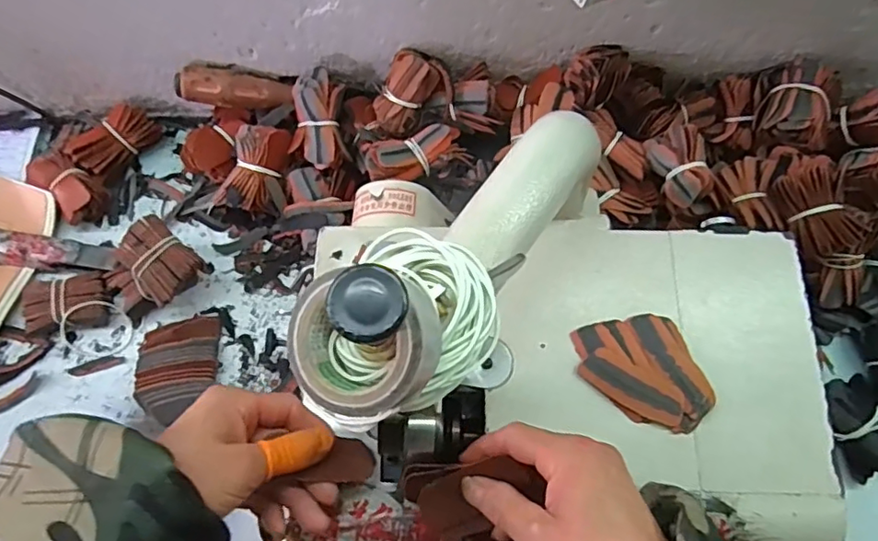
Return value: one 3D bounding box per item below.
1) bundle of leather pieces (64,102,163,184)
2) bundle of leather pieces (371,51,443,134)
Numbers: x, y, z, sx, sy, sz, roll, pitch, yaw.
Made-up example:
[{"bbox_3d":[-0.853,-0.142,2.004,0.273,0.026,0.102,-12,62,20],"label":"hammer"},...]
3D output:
[{"bbox_3d":[-0.318,-0.128,0.568,0.045,0.029,0.077,33,75,9],"label":"bundle of leather pieces"},{"bbox_3d":[-0.029,-0.163,0.527,0.046,0.040,0.070,25,119,0],"label":"bundle of leather pieces"}]

